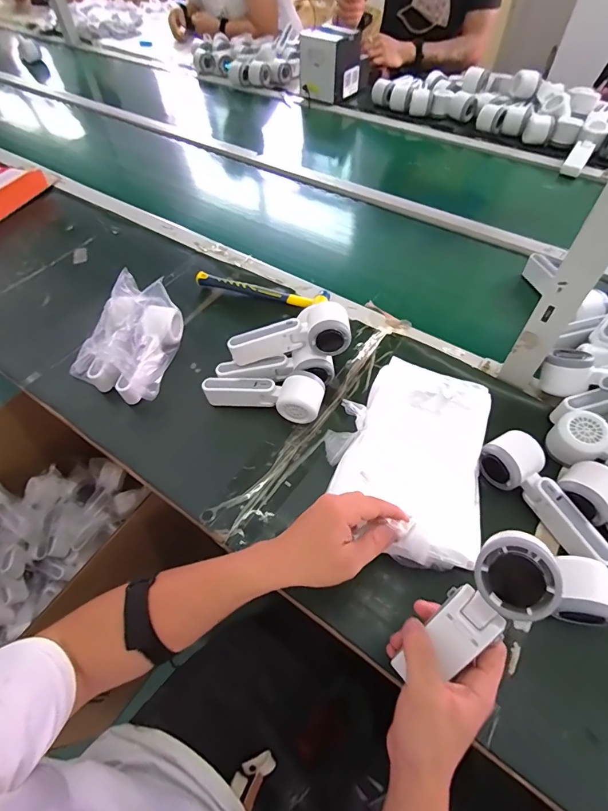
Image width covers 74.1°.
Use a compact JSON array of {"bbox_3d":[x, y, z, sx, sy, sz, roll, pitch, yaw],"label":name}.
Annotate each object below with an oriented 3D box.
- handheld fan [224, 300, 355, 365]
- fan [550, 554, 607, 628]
[{"bbox_3d":[-0.021,-0.101,0.562,0.166,0.060,0.061,-4,56,0],"label":"handheld fan"},{"bbox_3d":[0.337,0.194,0.406,0.158,0.052,0.057,5,57,6],"label":"fan"}]

